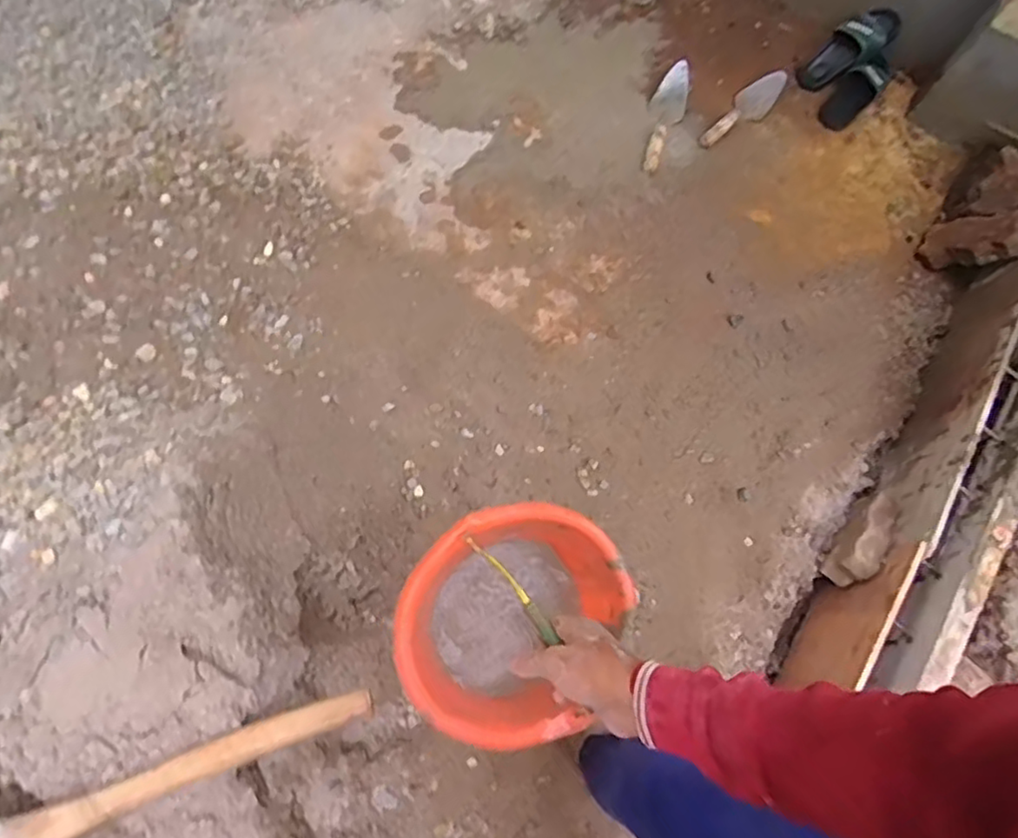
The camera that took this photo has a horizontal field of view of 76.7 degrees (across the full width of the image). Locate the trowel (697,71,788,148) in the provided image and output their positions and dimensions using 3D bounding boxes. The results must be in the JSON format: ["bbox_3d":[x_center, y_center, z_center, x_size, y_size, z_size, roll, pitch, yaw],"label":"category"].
[{"bbox_3d":[0.611,-0.804,1.659,0.090,0.061,0.316,39,75,10],"label":"trowel"}]

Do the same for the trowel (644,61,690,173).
[{"bbox_3d":[0.398,-0.776,1.635,0.093,0.077,0.318,20,72,4],"label":"trowel"}]

